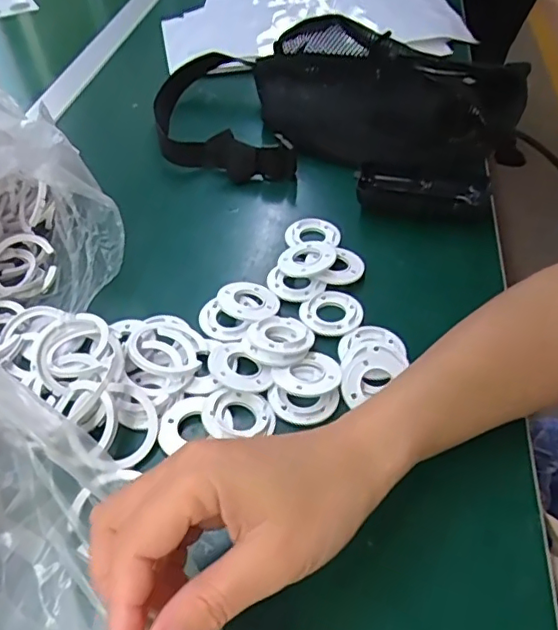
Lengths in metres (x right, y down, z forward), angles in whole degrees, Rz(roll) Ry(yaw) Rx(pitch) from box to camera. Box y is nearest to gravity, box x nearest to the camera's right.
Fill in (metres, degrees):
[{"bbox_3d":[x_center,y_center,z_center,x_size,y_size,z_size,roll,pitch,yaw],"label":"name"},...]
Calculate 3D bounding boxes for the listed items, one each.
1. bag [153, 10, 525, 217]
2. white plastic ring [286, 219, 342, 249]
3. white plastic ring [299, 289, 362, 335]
[{"bbox_3d":[0.050,-0.209,0.552,0.368,0.082,0.214,13,48,13],"label":"bag"},{"bbox_3d":[0.029,-0.070,0.479,0.046,0.009,0.046,-1,47,1],"label":"white plastic ring"},{"bbox_3d":[0.038,-0.002,0.412,0.044,0.009,0.042,-1,47,1],"label":"white plastic ring"}]

